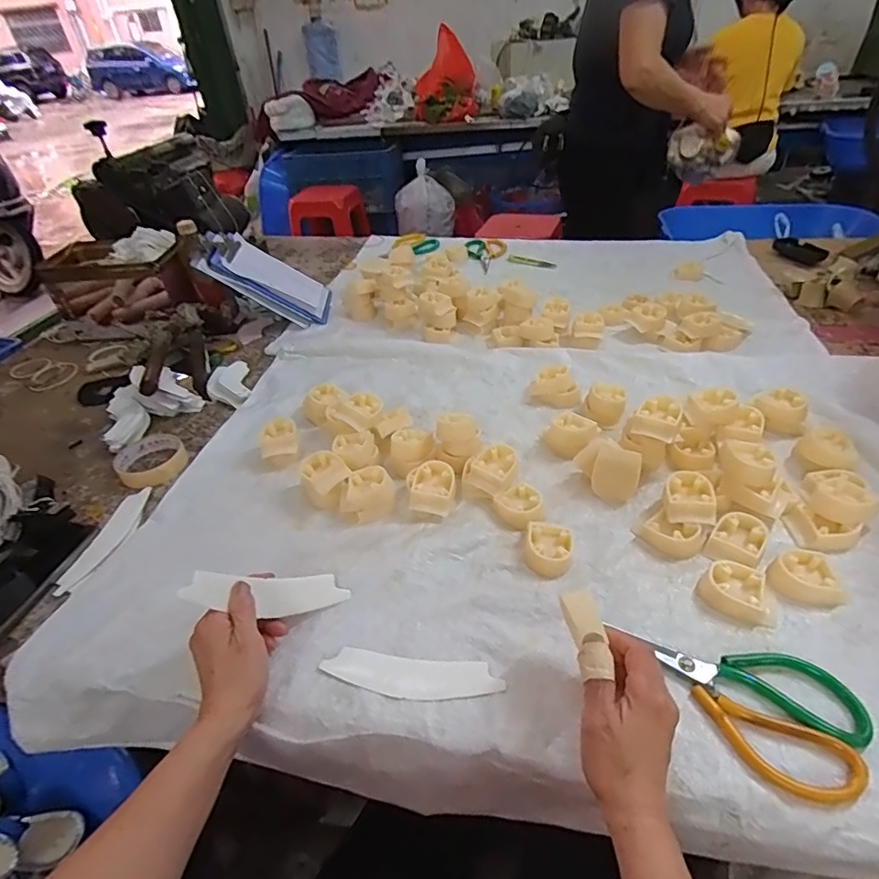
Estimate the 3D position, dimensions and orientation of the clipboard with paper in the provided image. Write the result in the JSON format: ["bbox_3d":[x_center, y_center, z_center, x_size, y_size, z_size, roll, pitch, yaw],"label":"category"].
[{"bbox_3d":[-0.325,-0.307,0.973,0.243,0.032,0.144,26,43,-20],"label":"clipboard with paper"}]

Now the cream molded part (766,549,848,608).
[{"bbox_3d":[0.339,0.126,0.470,0.059,0.016,0.049,13,43,24],"label":"cream molded part"}]

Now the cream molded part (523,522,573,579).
[{"bbox_3d":[0.108,0.111,0.510,0.046,0.020,0.049,7,41,18],"label":"cream molded part"}]

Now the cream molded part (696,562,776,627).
[{"bbox_3d":[0.272,0.137,0.462,0.061,0.019,0.047,19,46,29],"label":"cream molded part"}]

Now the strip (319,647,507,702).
[{"bbox_3d":[-0.024,0.202,0.432,0.150,0.004,0.036,2,42,8],"label":"strip"}]

